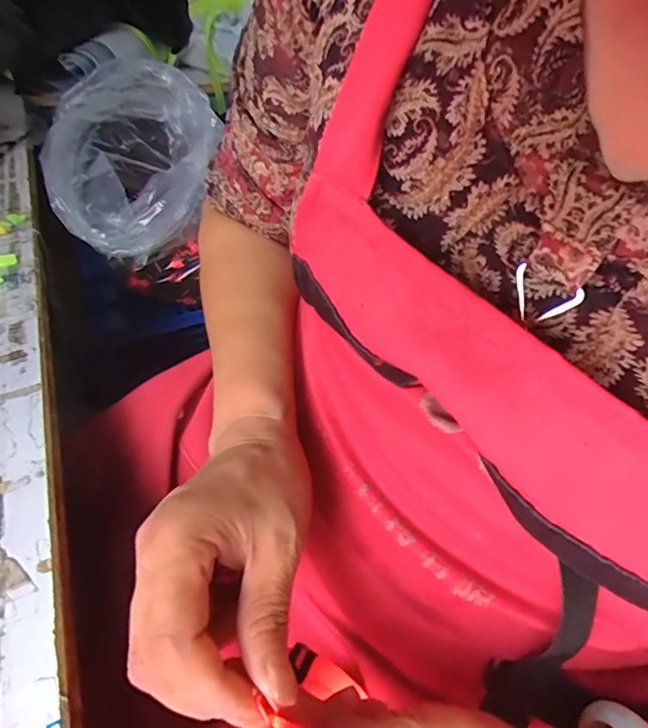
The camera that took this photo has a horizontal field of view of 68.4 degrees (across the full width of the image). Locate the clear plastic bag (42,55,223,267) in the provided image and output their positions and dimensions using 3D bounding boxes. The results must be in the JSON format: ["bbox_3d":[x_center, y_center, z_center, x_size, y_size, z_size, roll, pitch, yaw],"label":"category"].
[{"bbox_3d":[-0.271,-0.287,0.667,0.216,0.180,0.246,-19,48,-20],"label":"clear plastic bag"}]

